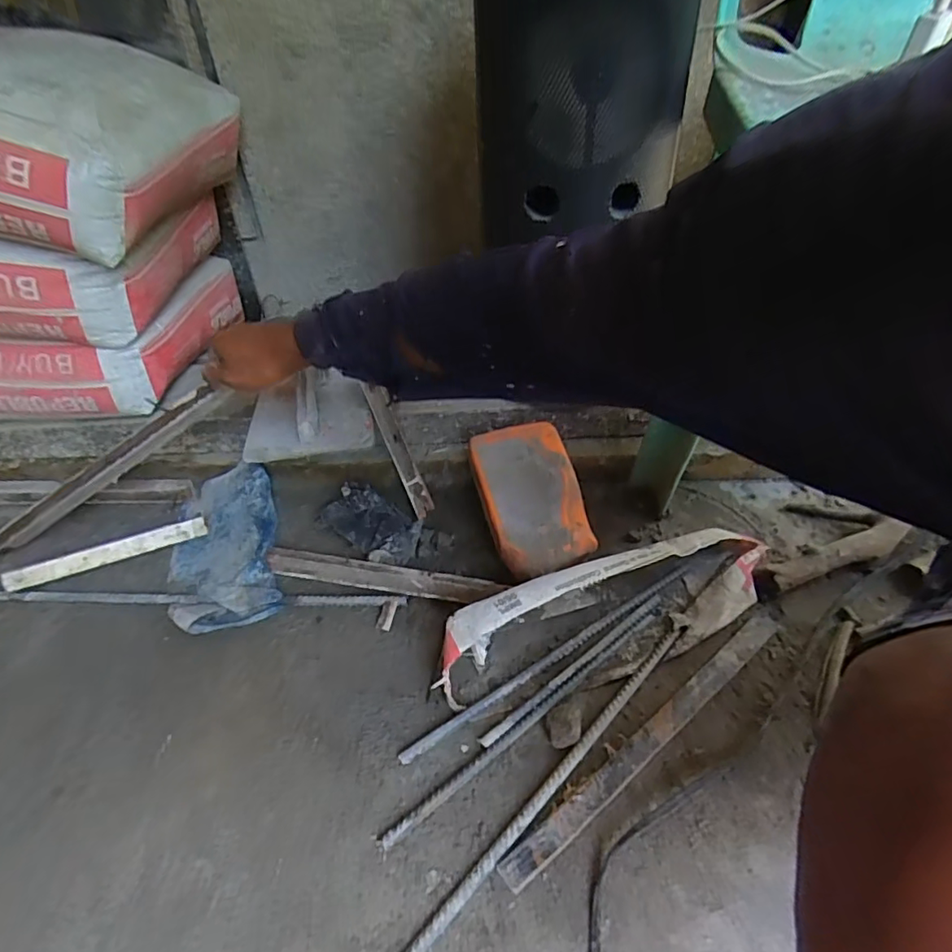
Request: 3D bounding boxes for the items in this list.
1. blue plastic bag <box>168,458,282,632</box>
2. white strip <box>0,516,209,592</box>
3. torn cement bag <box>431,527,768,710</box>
[{"bbox_3d":[-0.297,0.078,0.666,0.120,0.071,0.223,-10,45,-10],"label":"blue plastic bag"},{"bbox_3d":[-0.429,0.089,0.667,0.210,0.023,0.009,-17,2,-19],"label":"white strip"},{"bbox_3d":[0.147,0.130,0.579,0.400,0.065,0.095,-7,43,-26],"label":"torn cement bag"}]

